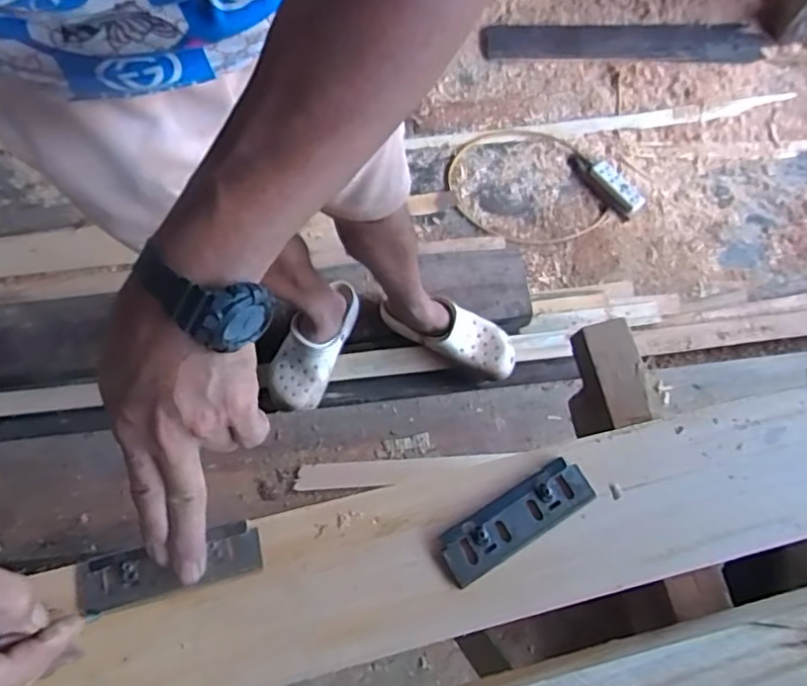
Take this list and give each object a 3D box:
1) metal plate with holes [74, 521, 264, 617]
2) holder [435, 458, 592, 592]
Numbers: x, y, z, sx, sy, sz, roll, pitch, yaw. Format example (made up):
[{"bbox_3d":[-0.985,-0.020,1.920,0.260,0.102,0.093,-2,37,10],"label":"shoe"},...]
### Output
[{"bbox_3d":[-0.147,0.141,0.374,0.112,0.010,0.032,-13,72,-8],"label":"metal plate with holes"},{"bbox_3d":[0.073,0.114,0.386,0.106,0.004,0.034,-30,75,-11],"label":"holder"}]

